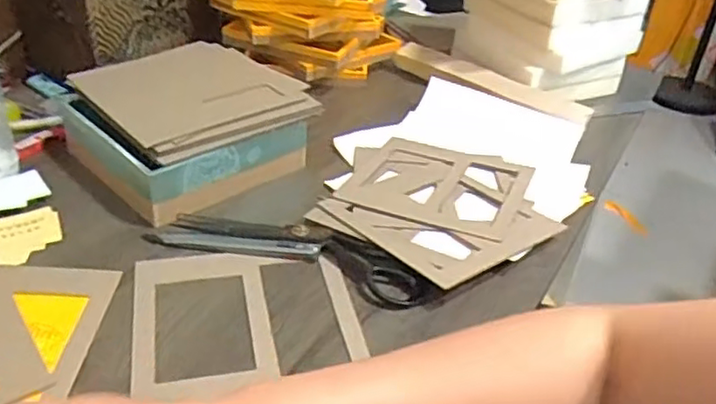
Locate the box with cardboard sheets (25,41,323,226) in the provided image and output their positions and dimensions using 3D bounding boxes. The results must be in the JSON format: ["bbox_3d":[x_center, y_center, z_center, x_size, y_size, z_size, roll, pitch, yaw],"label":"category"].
[{"bbox_3d":[-0.172,-0.086,0.688,0.208,0.080,0.196,-27,46,-38],"label":"box with cardboard sheets"}]

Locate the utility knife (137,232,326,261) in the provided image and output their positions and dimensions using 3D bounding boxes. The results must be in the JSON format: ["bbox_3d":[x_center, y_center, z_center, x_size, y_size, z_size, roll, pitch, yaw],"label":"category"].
[{"bbox_3d":[-0.112,0.038,0.580,0.154,0.009,0.019,7,35,3],"label":"utility knife"}]

